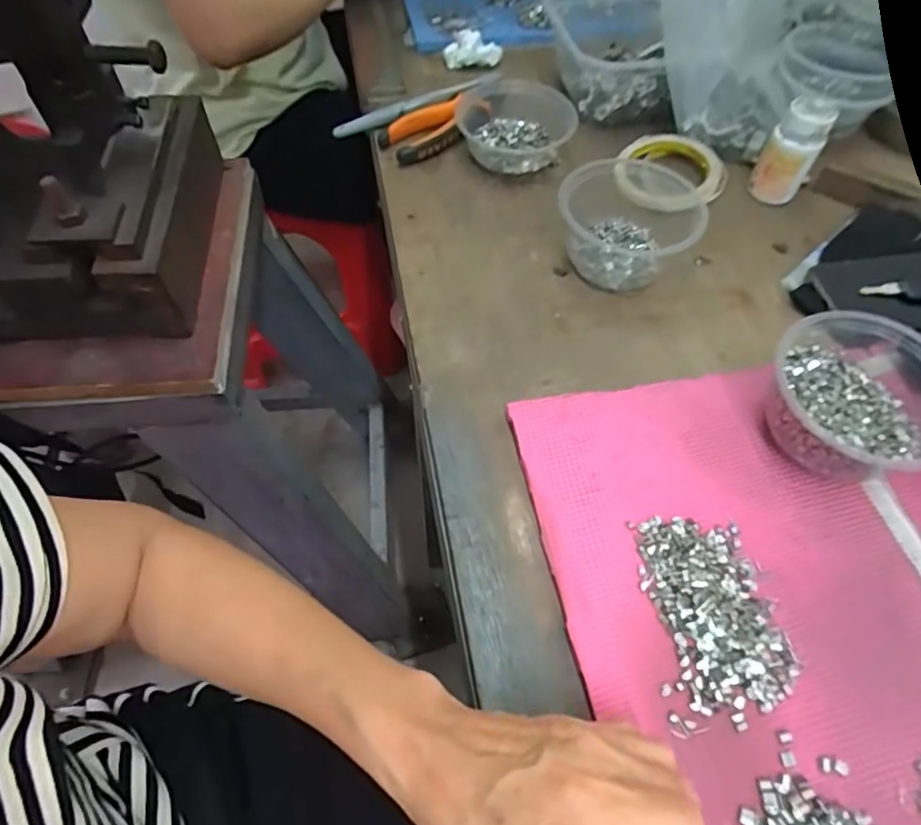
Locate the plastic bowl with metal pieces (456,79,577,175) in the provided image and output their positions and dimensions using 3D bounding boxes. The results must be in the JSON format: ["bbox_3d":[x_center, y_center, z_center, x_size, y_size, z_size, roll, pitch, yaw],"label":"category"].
[{"bbox_3d":[0.056,-0.283,0.578,0.099,0.042,0.103,0,58,0],"label":"plastic bowl with metal pieces"}]

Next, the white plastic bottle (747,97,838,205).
[{"bbox_3d":[0.301,-0.237,0.530,0.044,0.081,0.043,29,63,17],"label":"white plastic bottle"}]

